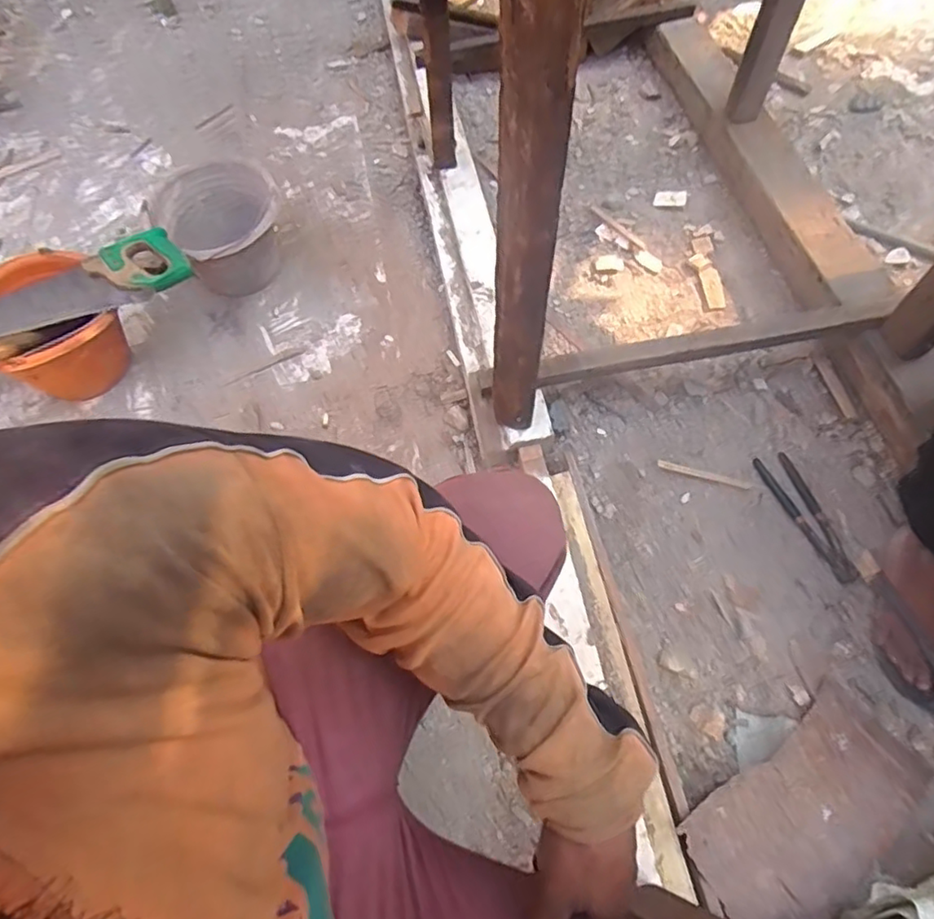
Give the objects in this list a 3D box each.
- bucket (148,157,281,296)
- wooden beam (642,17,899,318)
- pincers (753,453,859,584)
[{"bbox_3d":[-0.445,-0.427,1.148,0.207,0.170,0.226,-1,62,1],"label":"bucket"},{"bbox_3d":[0.601,-0.652,1.278,0.143,0.100,0.942,-9,62,-3],"label":"wooden beam"},{"bbox_3d":[0.533,0.086,0.938,0.065,0.016,0.220,-16,63,-7],"label":"pincers"}]

